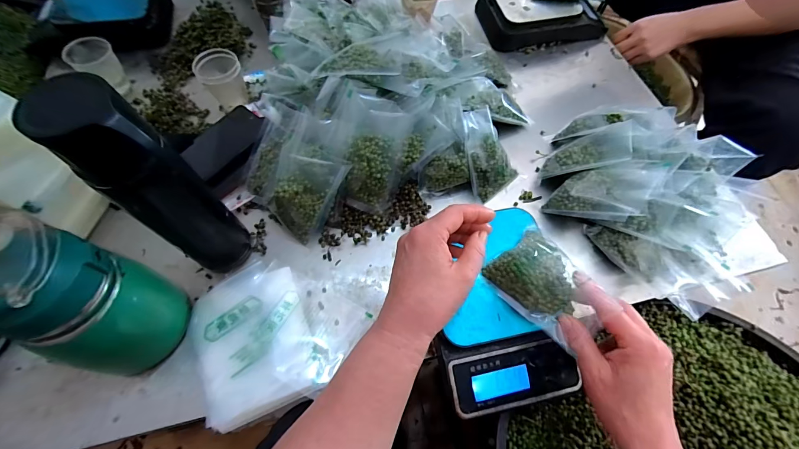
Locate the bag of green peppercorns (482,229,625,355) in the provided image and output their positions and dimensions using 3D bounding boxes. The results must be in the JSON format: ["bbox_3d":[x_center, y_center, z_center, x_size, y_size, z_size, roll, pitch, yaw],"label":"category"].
[{"bbox_3d":[0.152,0.060,0.356,0.081,0.030,0.102,-35,69,-18],"label":"bag of green peppercorns"}]

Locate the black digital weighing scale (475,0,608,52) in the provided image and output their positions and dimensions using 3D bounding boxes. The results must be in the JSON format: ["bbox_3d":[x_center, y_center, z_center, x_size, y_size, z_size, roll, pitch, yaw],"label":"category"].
[{"bbox_3d":[0.269,-0.412,0.655,0.212,0.055,0.153,-10,64,-7],"label":"black digital weighing scale"}]

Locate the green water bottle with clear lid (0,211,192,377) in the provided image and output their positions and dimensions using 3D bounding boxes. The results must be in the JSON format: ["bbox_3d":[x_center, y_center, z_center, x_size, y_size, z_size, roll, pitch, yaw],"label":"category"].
[{"bbox_3d":[-0.285,0.070,0.312,0.111,0.161,0.089,20,64,8],"label":"green water bottle with clear lid"}]

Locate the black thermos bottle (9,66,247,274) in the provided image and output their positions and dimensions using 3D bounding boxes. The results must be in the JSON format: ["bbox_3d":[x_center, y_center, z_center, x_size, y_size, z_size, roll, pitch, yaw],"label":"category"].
[{"bbox_3d":[-0.218,-0.025,0.330,0.063,0.250,0.064,34,67,14],"label":"black thermos bottle"}]

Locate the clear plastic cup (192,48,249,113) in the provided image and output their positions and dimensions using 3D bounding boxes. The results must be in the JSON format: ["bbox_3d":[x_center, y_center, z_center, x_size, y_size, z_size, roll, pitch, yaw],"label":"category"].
[{"bbox_3d":[-0.271,-0.223,0.527,0.061,0.071,0.057,1,63,-2],"label":"clear plastic cup"}]

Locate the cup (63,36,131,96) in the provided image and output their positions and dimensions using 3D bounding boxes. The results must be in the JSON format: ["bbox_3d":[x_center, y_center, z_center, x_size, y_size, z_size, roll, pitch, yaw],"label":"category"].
[{"bbox_3d":[-0.476,-0.250,0.545,0.063,0.078,0.057,21,64,8],"label":"cup"}]

